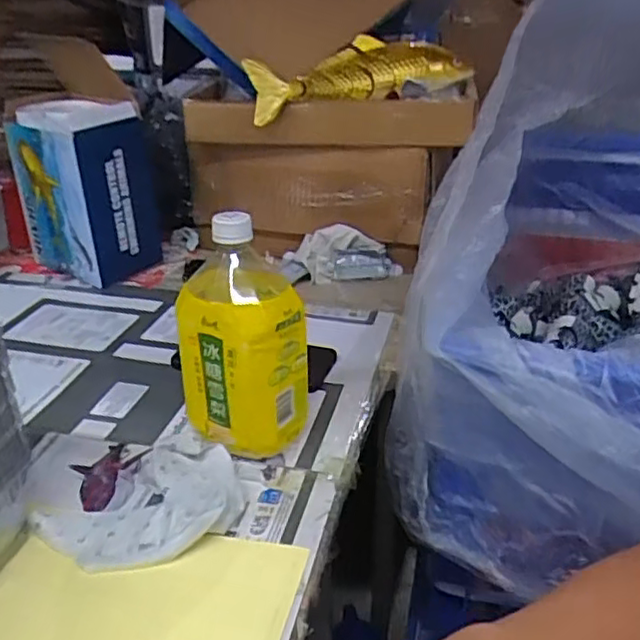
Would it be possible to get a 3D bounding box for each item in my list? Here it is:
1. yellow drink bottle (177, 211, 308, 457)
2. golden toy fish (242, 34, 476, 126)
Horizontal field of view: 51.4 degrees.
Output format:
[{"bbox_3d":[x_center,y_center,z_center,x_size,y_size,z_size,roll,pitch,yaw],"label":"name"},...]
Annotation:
[{"bbox_3d":[-0.067,0.011,0.564,0.102,0.189,0.111,-9,27,-11],"label":"yellow drink bottle"},{"bbox_3d":[0.052,-0.309,0.850,0.291,0.071,0.072,-9,27,-11],"label":"golden toy fish"}]

